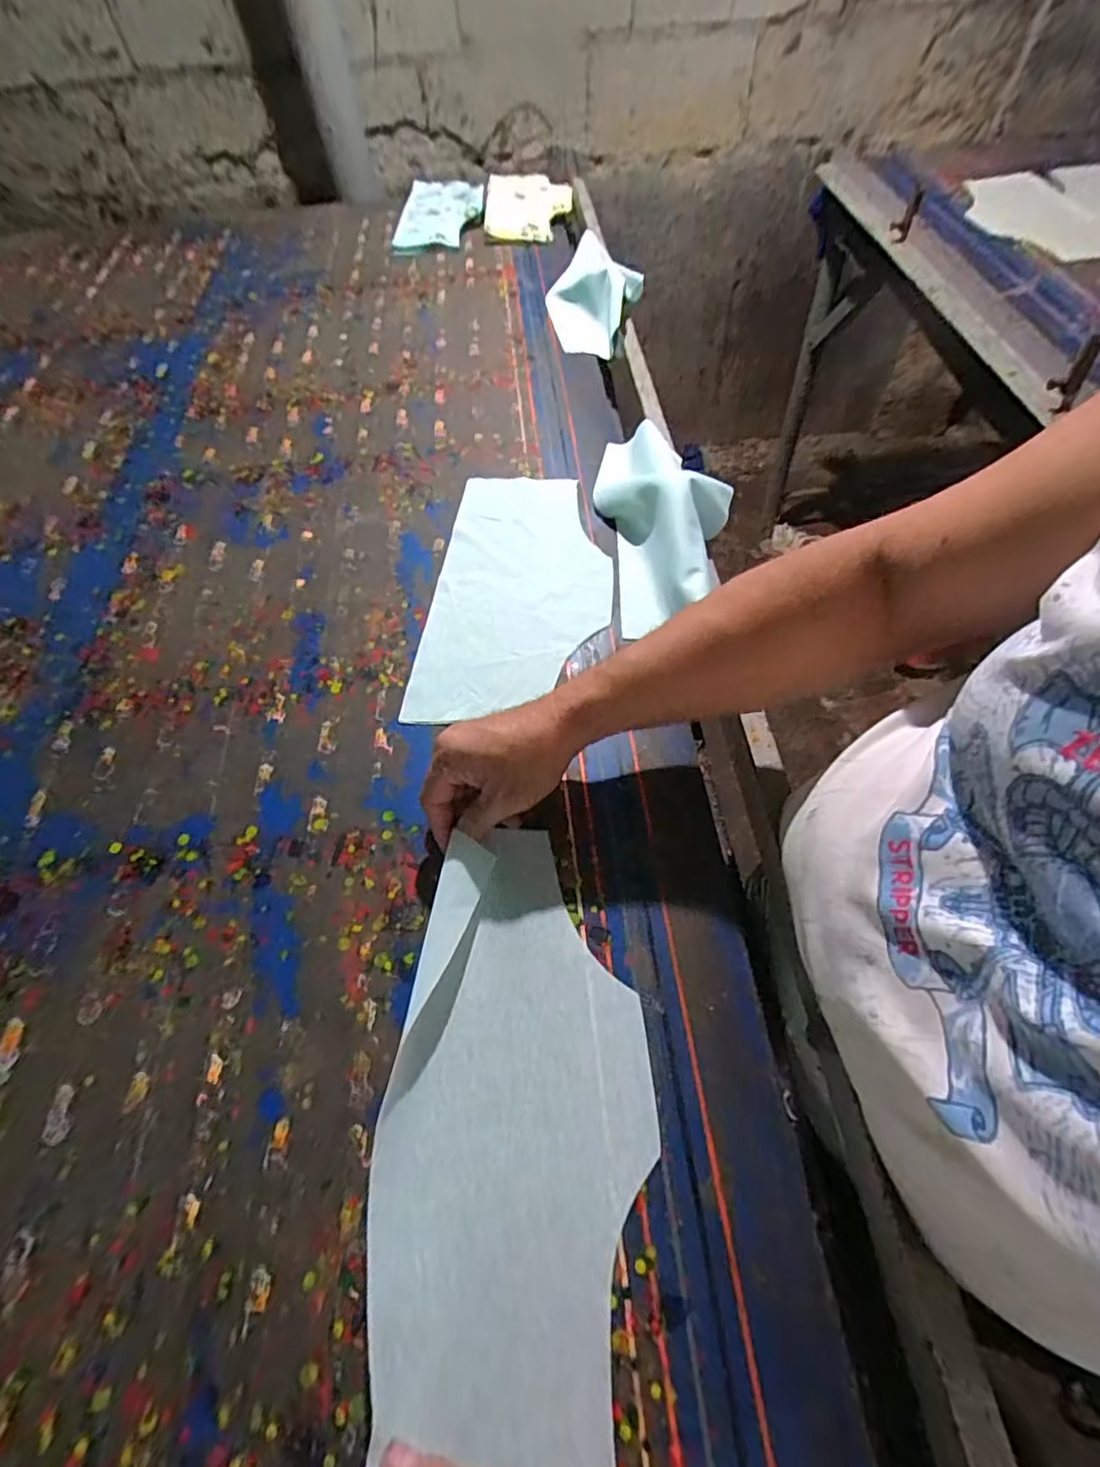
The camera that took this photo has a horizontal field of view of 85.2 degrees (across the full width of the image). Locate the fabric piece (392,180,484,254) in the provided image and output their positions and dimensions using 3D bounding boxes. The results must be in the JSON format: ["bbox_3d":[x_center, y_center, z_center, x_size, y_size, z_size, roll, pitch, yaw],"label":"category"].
[{"bbox_3d":[-0.211,-1.009,1.159,0.158,0.018,0.259,-1,63,5],"label":"fabric piece"}]

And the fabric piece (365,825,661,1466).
[{"bbox_3d":[-0.018,0.222,0.380,0.161,0.029,0.320,4,59,6],"label":"fabric piece"}]

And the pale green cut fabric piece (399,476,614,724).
[{"bbox_3d":[-0.028,-0.155,0.621,0.177,0.009,0.339,5,59,7],"label":"pale green cut fabric piece"}]

